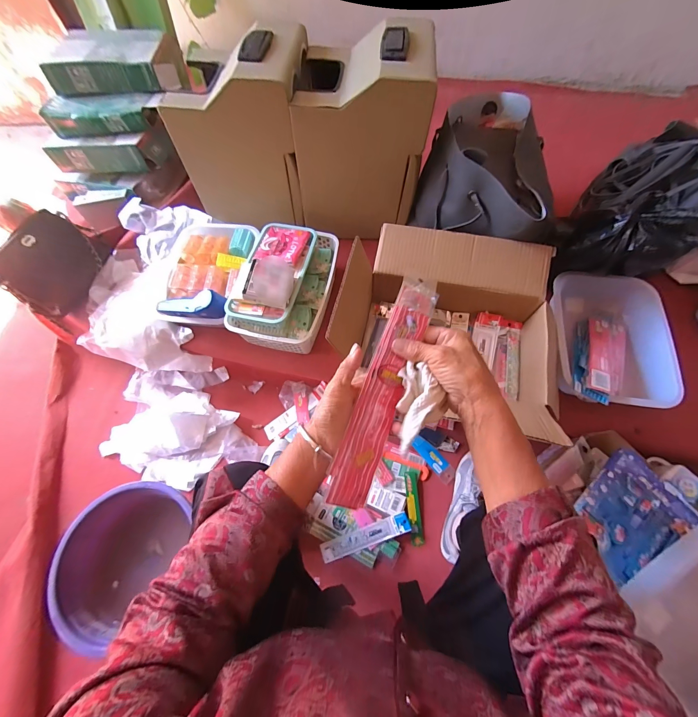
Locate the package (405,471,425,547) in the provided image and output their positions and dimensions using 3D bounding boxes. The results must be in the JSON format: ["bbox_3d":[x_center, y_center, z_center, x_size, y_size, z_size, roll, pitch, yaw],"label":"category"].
[{"bbox_3d":[0.151,0.346,0.716,0.032,0.010,0.154,-3,66,1],"label":"package"}]

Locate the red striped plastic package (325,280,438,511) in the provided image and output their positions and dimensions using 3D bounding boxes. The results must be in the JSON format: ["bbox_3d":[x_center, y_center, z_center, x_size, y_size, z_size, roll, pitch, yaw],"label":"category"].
[{"bbox_3d":[0.040,0.036,0.342,0.050,0.008,0.256,23,82,-17],"label":"red striped plastic package"}]

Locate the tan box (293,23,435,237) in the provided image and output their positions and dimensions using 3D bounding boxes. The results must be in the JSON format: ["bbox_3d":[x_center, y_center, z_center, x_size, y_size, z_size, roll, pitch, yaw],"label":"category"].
[{"bbox_3d":[0.031,-0.516,0.718,0.270,0.319,0.253,5,67,4],"label":"tan box"}]

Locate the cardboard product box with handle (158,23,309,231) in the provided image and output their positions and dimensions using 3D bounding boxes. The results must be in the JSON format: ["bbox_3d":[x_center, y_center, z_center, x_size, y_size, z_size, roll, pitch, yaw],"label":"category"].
[{"bbox_3d":[-0.238,-0.522,0.725,0.292,0.305,0.228,-2,66,1],"label":"cardboard product box with handle"}]

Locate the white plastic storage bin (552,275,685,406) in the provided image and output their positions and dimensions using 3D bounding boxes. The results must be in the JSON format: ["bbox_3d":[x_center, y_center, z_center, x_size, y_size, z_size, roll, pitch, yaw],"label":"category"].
[{"bbox_3d":[0.529,-0.057,0.664,0.213,0.096,0.336,7,67,5],"label":"white plastic storage bin"}]

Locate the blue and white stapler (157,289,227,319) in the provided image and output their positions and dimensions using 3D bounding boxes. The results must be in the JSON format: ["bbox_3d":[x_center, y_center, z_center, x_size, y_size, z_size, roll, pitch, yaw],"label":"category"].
[{"bbox_3d":[-0.345,-0.117,0.669,0.162,0.043,0.046,4,67,4],"label":"blue and white stapler"}]

